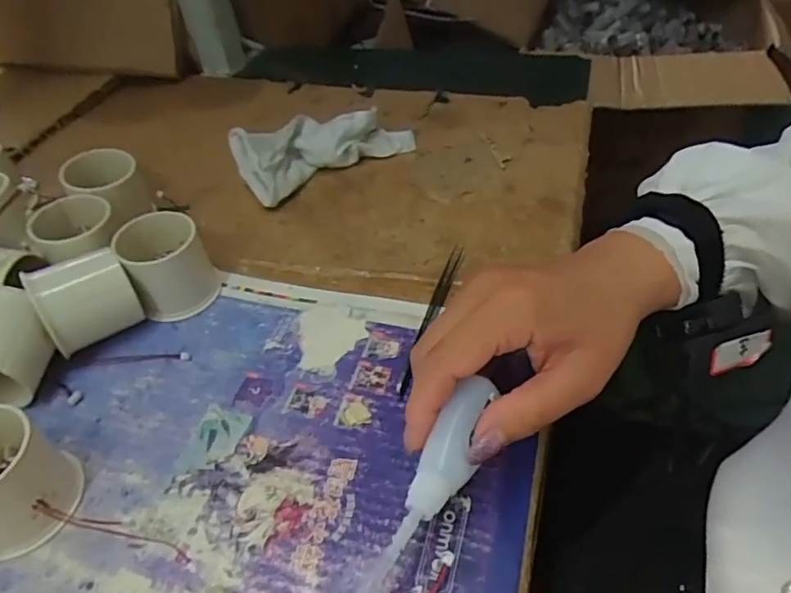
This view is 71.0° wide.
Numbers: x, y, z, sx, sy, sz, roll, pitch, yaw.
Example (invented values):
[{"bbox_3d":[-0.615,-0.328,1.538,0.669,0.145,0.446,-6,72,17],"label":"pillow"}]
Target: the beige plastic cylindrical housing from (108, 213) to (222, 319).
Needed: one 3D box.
[{"bbox_3d":[-0.148,-0.021,0.364,0.051,0.051,0.051,-18,47,-14],"label":"beige plastic cylindrical housing"}]

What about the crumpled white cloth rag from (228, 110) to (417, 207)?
[{"bbox_3d":[-0.061,-0.135,0.483,0.153,0.039,0.067,-30,50,-23],"label":"crumpled white cloth rag"}]

